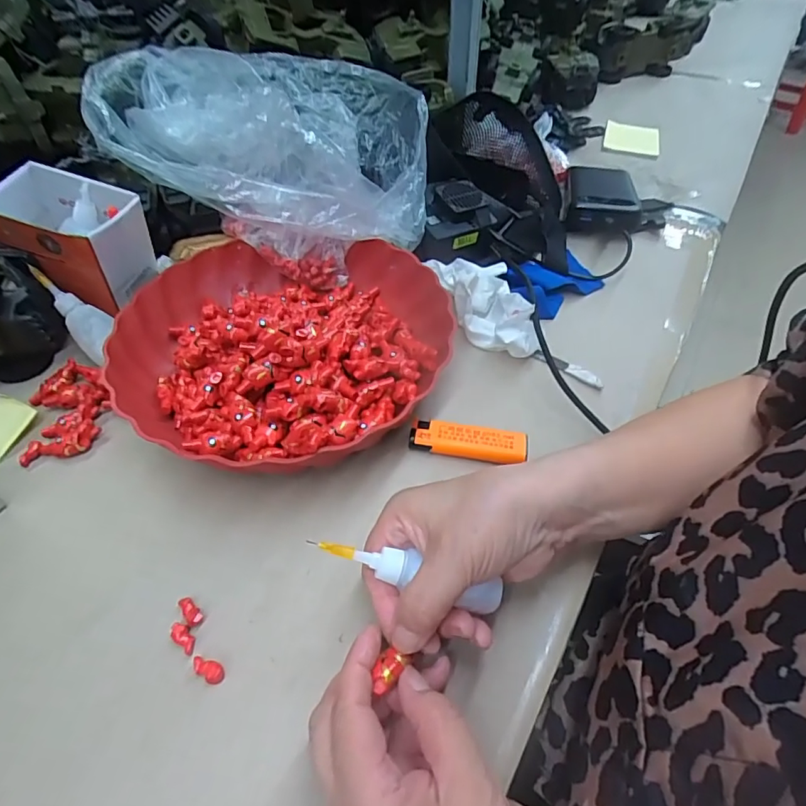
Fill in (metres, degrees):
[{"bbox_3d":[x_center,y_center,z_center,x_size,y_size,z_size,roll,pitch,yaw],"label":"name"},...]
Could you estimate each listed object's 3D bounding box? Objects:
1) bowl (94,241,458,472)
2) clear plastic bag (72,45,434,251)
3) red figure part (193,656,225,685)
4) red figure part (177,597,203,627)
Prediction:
[{"bbox_3d":[-0.092,-0.055,0.383,0.237,0.066,0.238,0,49,0],"label":"bowl"},{"bbox_3d":[-0.119,-0.234,0.456,0.282,0.109,0.238,2,49,3],"label":"clear plastic bag"},{"bbox_3d":[-0.101,0.138,0.258,0.019,0.007,0.009,24,53,19],"label":"red figure part"},{"bbox_3d":[-0.118,0.115,0.276,0.008,0.005,0.018,-34,58,-27],"label":"red figure part"}]

